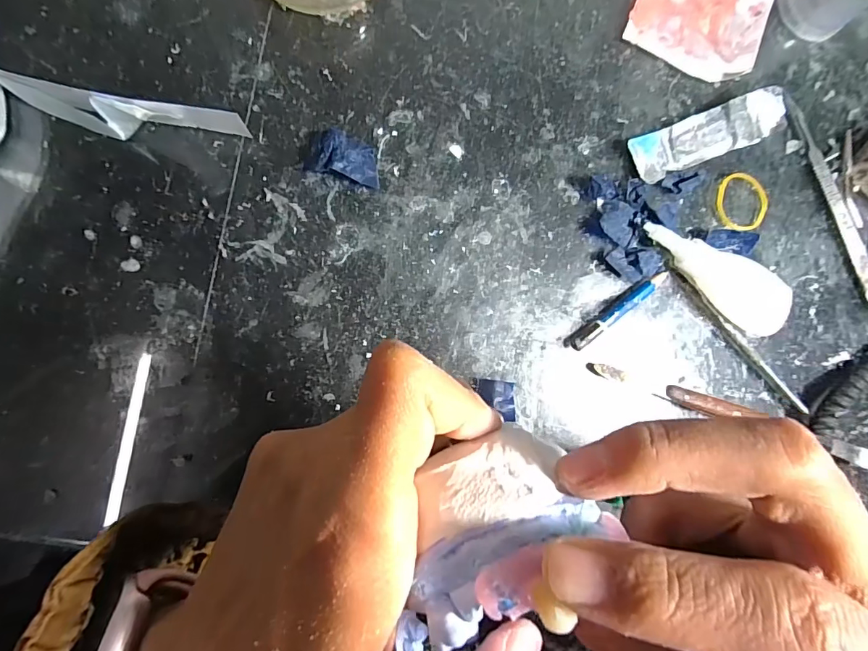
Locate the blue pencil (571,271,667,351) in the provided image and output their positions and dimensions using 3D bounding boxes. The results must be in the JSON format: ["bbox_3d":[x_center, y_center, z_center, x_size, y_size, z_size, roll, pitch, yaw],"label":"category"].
[{"bbox_3d":[0.100,-0.008,0.240,0.067,0.010,0.006,-36,92,-7],"label":"blue pencil"}]

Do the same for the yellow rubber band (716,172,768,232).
[{"bbox_3d":[0.175,-0.070,0.255,0.029,0.004,0.033,-31,92,-7],"label":"yellow rubber band"}]

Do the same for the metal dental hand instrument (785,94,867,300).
[{"bbox_3d":[0.236,-0.071,0.261,0.011,0.005,0.133,-24,91,-7],"label":"metal dental hand instrument"}]

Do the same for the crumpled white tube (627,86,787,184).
[{"bbox_3d":[0.150,-0.105,0.246,0.085,0.016,0.026,-22,91,-7],"label":"crumpled white tube"}]

